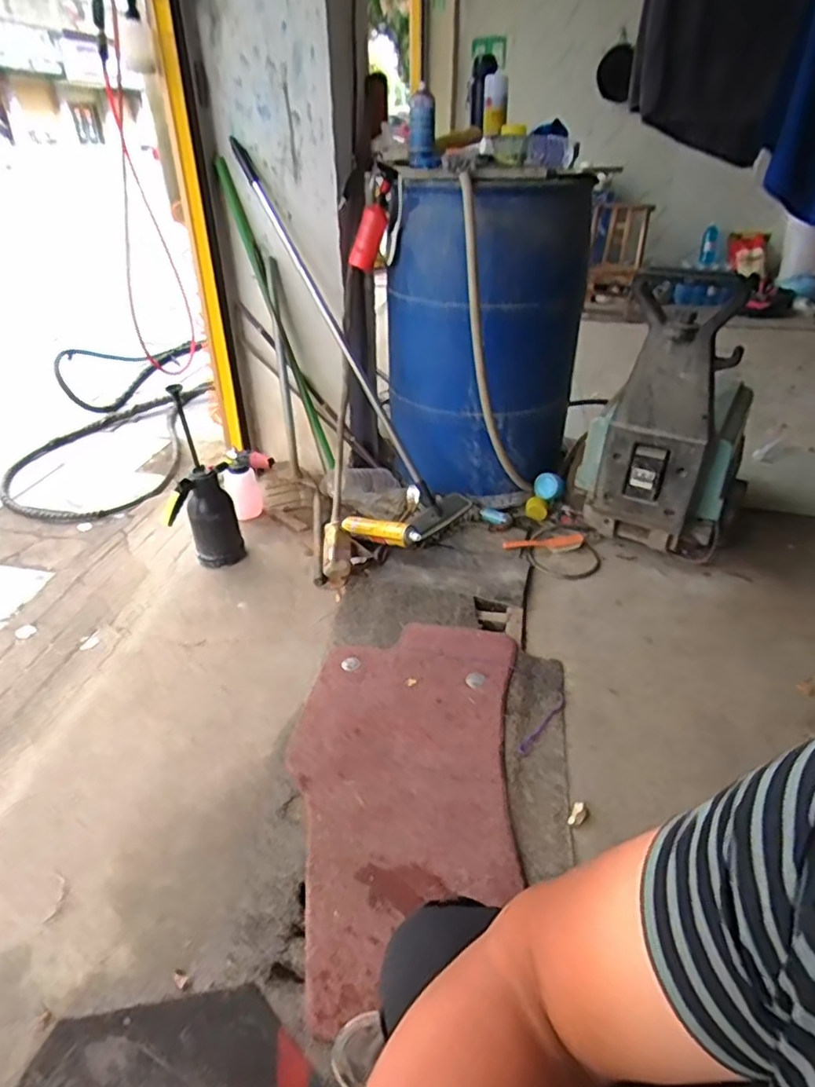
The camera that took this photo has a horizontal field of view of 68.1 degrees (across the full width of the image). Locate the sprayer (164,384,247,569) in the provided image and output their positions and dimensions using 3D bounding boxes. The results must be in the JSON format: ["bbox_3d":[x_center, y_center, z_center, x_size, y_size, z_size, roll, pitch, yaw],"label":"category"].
[{"bbox_3d":[-0.541,-0.146,1.568,0.163,0.482,0.178,-8,35,-13],"label":"sprayer"}]

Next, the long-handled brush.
[{"bbox_3d":[-0.183,-0.526,1.724,0.129,1.165,0.241,-19,19,38],"label":"long-handled brush"}]

